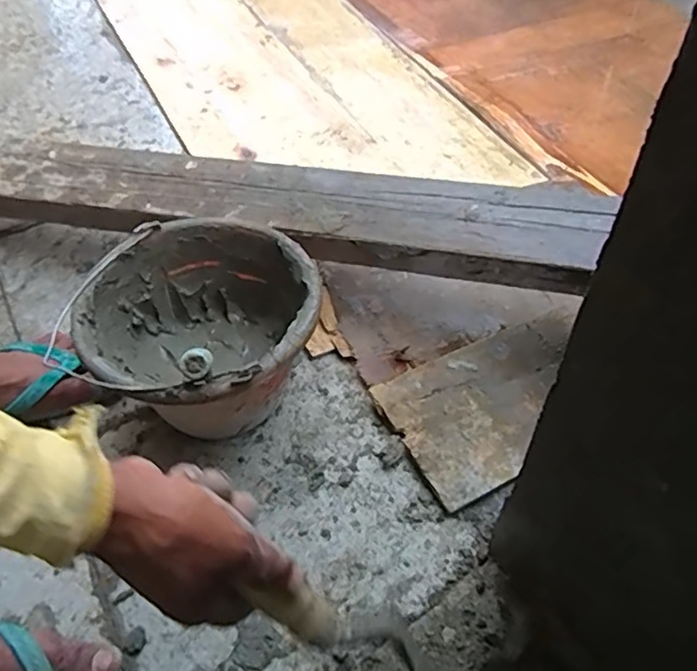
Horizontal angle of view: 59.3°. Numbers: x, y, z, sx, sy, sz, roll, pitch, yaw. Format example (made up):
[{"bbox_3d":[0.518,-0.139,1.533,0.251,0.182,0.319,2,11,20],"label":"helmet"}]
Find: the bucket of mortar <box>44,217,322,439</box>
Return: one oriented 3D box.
[{"bbox_3d":[-0.153,0.005,0.675,0.234,0.172,0.227,-3,55,4],"label":"bucket of mortar"}]

